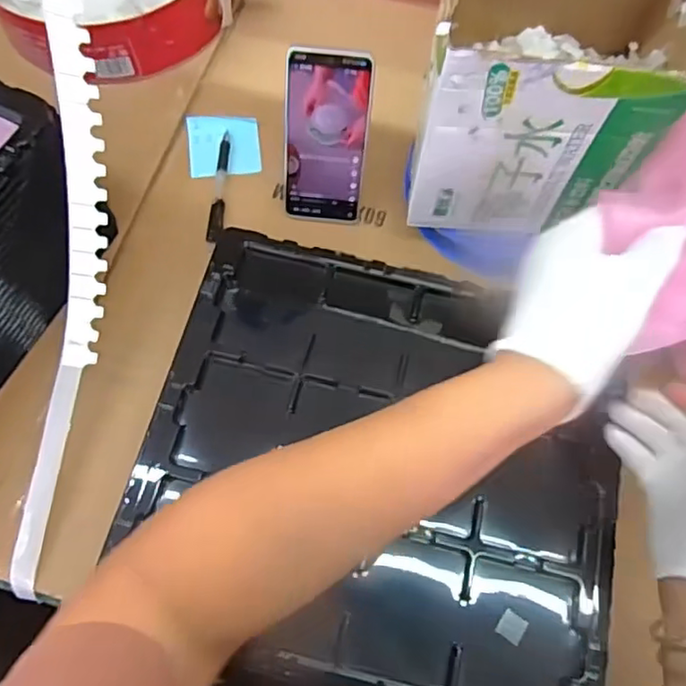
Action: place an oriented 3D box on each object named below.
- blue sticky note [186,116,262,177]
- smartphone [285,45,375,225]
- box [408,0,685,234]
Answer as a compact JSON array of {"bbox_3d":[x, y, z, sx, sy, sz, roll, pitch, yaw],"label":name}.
[{"bbox_3d":[-0.130,-0.219,0.667,0.076,0.007,0.073,-6,70,-5],"label":"blue sticky note"},{"bbox_3d":[-0.016,-0.193,0.583,0.078,0.163,0.011,4,41,-1],"label":"smartphone"},{"bbox_3d":[0.161,-0.212,0.519,0.185,0.190,0.164,10,70,1],"label":"box"}]

